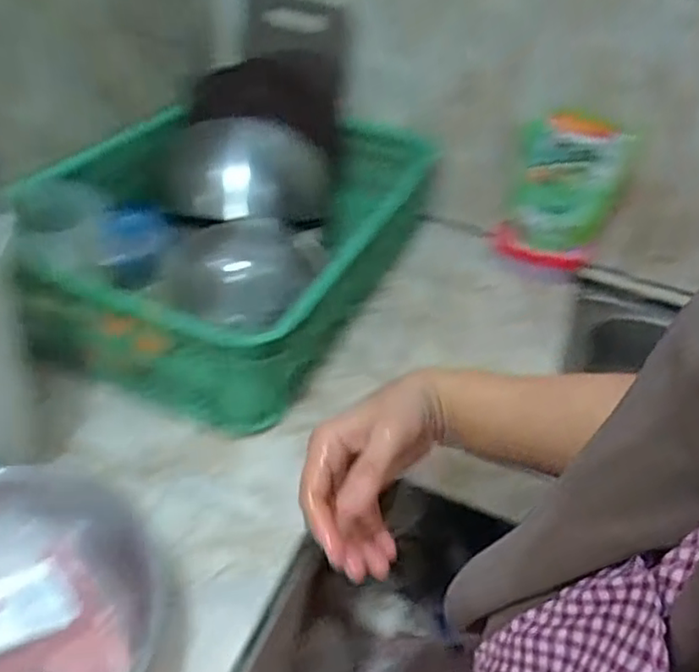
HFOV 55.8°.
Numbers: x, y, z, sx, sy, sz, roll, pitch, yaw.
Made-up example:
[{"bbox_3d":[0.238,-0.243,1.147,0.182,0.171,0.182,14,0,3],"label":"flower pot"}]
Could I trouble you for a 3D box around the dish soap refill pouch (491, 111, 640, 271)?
[{"bbox_3d":[0.304,-0.198,0.960,0.151,0.228,0.056,19,35,19],"label":"dish soap refill pouch"}]

